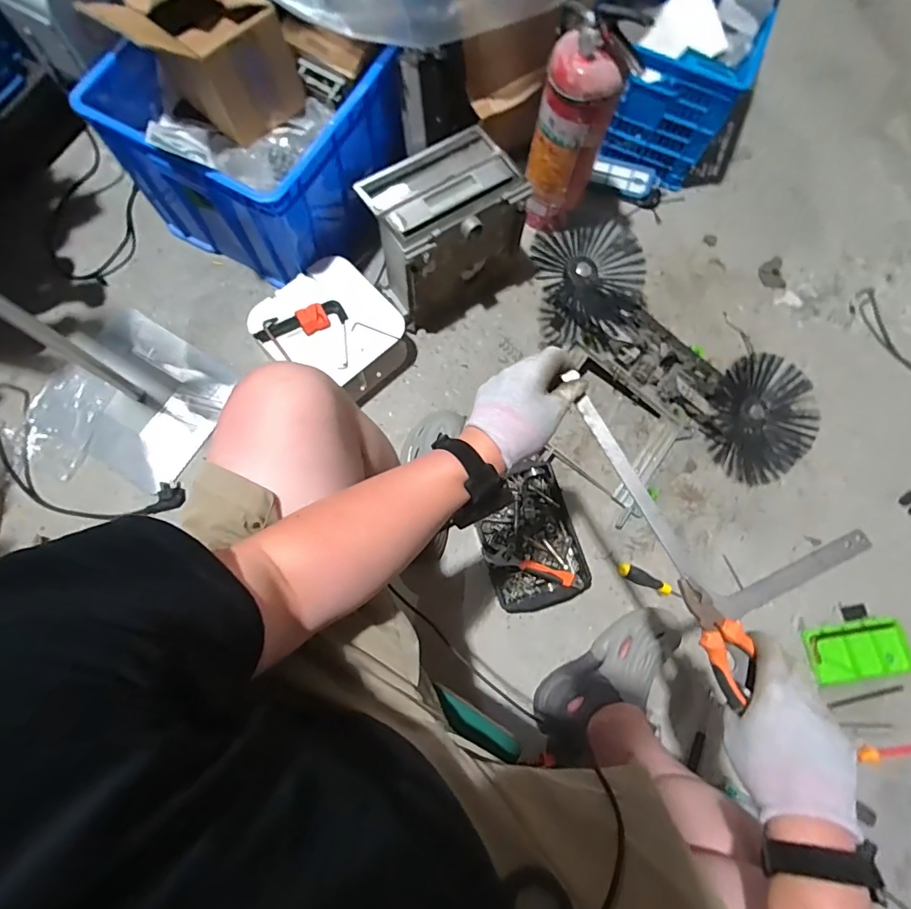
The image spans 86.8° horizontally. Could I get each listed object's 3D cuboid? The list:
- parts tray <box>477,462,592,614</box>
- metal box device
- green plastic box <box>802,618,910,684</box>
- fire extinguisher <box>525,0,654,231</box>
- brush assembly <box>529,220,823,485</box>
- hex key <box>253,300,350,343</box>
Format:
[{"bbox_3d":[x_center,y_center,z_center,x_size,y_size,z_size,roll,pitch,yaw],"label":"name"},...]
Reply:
[{"bbox_3d":[0.139,0.162,0.933,0.184,0.073,0.264,-14,77,-7],"label":"parts tray"},{"bbox_3d":[-0.027,-0.437,0.973,0.276,0.272,0.193,-37,79,-9],"label":"metal box device"},{"bbox_3d":[0.784,0.380,0.932,0.194,0.021,0.096,-8,76,-2],"label":"green plastic box"},{"bbox_3d":[0.226,-0.627,0.942,0.139,0.370,0.156,12,75,0],"label":"fire extinguisher"},{"bbox_3d":[0.434,-0.205,0.965,0.627,0.199,0.201,39,79,9],"label":"brush assembly"},{"bbox_3d":[-0.305,-0.261,0.947,0.173,0.030,0.052,-20,78,-8],"label":"hex key"}]

